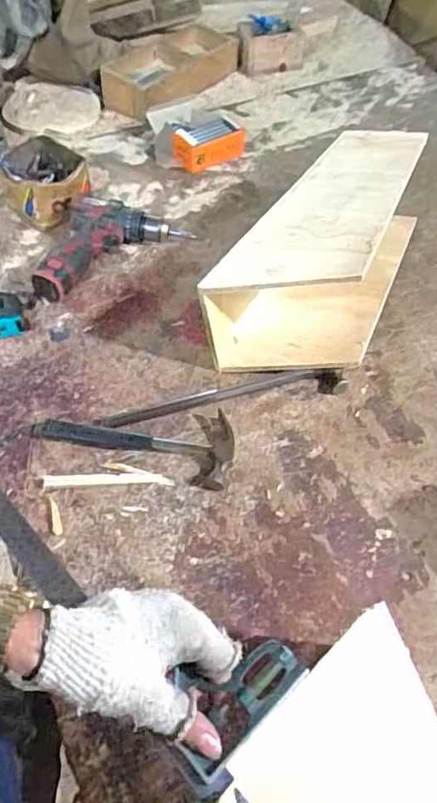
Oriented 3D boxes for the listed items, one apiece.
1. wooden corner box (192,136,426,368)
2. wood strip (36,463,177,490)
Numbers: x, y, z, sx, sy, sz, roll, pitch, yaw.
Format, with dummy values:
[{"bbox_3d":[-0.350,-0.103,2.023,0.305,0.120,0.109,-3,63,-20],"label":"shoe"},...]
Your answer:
[{"bbox_3d":[0.142,-0.198,0.761,0.181,0.166,0.355,22,59,16],"label":"wooden corner box"},{"bbox_3d":[-0.129,0.084,0.664,0.147,0.009,0.029,0,56,-3],"label":"wood strip"}]

